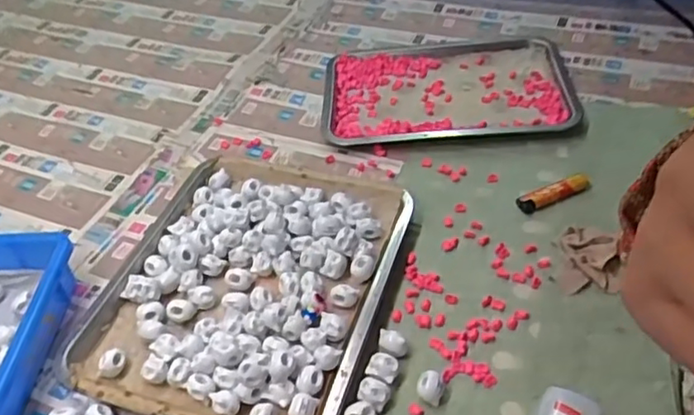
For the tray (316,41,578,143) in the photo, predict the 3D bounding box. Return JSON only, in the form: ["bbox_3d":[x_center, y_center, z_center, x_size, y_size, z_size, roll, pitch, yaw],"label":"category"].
[{"bbox_3d":[0.126,-0.151,0.784,0.307,0.016,0.191,-4,47,3],"label":"tray"}]

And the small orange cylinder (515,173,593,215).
[{"bbox_3d":[0.219,-0.016,0.653,0.085,0.011,0.023,-22,48,-13],"label":"small orange cylinder"}]

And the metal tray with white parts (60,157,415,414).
[{"bbox_3d":[-0.096,0.066,0.590,0.256,0.033,0.296,11,49,17],"label":"metal tray with white parts"}]

